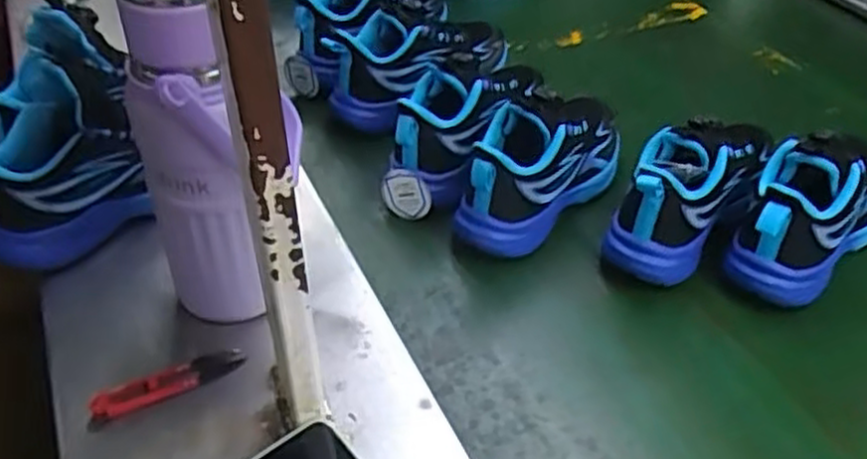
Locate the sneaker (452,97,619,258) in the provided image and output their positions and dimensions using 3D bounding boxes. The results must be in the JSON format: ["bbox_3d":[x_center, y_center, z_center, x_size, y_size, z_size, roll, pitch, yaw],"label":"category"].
[{"bbox_3d":[0.105,-0.072,0.696,0.083,0.103,0.222,29,48,28],"label":"sneaker"}]

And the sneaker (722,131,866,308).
[{"bbox_3d":[0.323,-0.024,0.632,0.208,0.106,0.077,-32,51,-31],"label":"sneaker"}]

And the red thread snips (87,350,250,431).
[{"bbox_3d":[-0.182,0.105,0.521,0.103,0.011,0.022,-21,46,-23],"label":"red thread snips"}]

